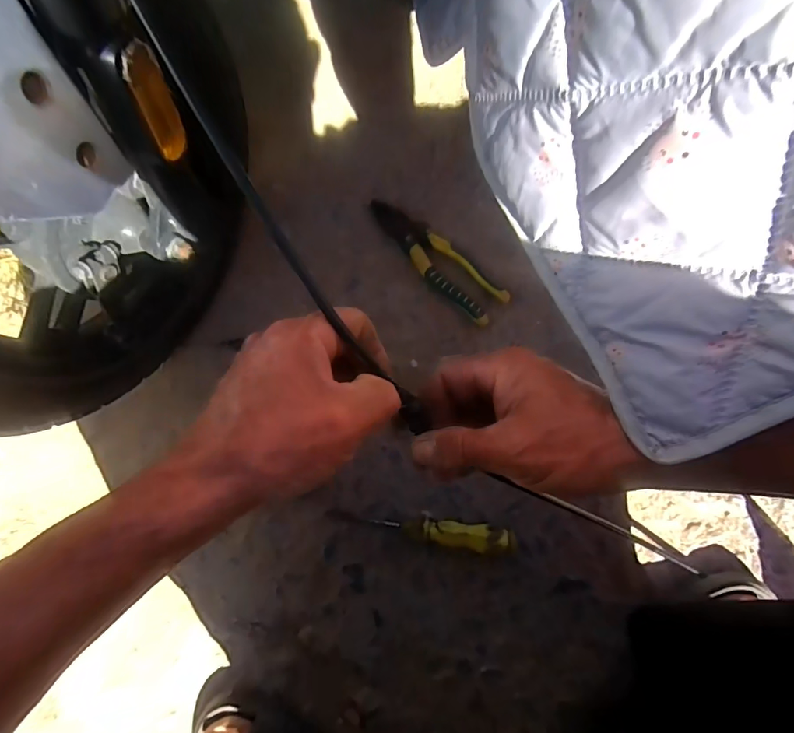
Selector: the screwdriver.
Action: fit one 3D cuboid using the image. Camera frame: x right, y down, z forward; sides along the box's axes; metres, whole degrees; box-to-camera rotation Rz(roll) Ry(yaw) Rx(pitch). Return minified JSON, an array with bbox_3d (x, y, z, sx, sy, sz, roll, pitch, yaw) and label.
[{"bbox_3d":[0.026,0.176,0.486,0.199,0.027,0.029,6,84,3],"label":"screwdriver"}]

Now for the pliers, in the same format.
[{"bbox_3d":[0.041,-0.125,0.527,0.190,0.023,0.049,41,87,6],"label":"pliers"}]

